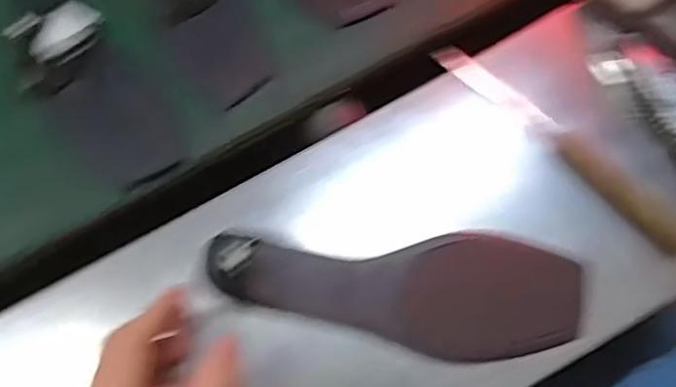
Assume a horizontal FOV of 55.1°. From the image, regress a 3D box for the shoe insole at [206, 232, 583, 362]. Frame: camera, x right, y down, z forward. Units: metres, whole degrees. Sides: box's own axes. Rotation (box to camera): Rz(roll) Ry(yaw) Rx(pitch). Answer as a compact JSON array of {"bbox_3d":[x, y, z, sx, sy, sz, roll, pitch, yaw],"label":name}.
[{"bbox_3d":[0.035,0.062,0.393,0.219,0.006,0.070,0,80,2],"label":"shoe insole"}]

